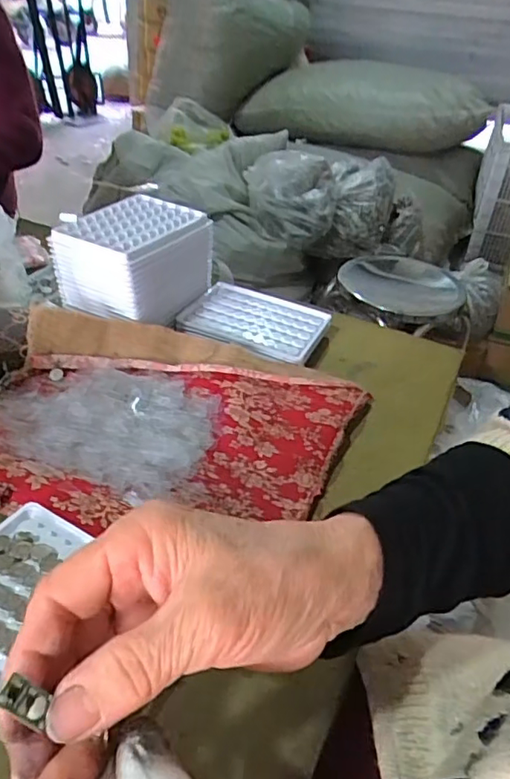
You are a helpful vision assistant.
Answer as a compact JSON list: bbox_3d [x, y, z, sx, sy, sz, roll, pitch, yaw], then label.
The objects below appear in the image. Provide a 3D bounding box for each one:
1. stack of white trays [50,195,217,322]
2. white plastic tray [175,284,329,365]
[{"bbox_3d":[-0.112,-0.123,0.541,0.098,0.083,0.132,22,40,21],"label":"stack of white trays"},{"bbox_3d":[0.000,-0.068,0.552,0.129,0.012,0.107,19,39,17],"label":"white plastic tray"}]

